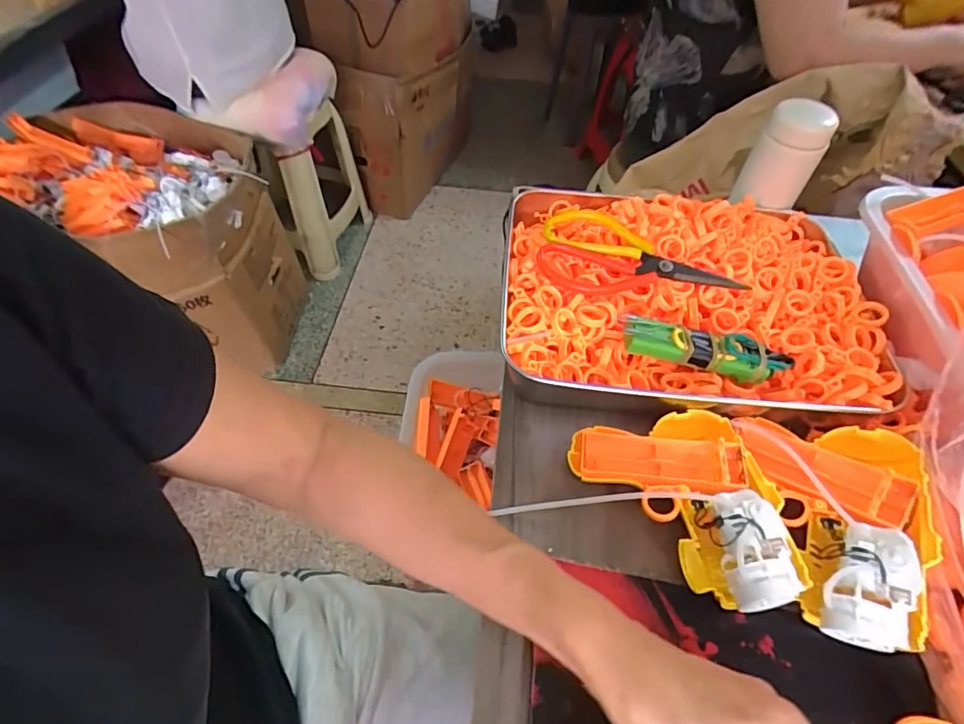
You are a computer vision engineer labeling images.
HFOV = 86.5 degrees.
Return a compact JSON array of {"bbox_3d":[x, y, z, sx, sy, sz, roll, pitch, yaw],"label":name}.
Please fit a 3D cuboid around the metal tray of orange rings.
[{"bbox_3d":[0.173,-0.066,0.446,0.305,0.048,0.241,4,51,0],"label":"metal tray of orange rings"}]

